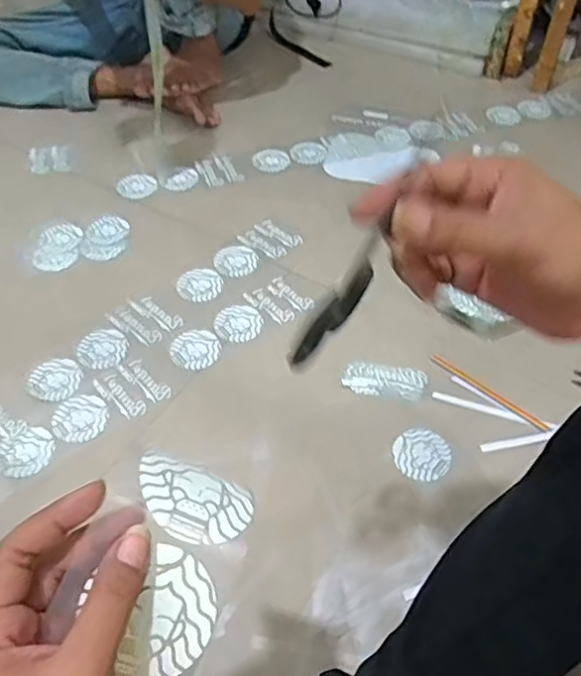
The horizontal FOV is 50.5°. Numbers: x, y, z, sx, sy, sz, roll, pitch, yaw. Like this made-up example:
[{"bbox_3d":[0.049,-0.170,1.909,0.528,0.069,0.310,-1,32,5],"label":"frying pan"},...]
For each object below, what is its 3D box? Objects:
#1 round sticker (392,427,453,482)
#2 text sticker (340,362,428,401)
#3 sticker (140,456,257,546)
[{"bbox_3d":[0.158,0.139,0.740,0.066,0.005,0.068,0,51,0],"label":"round sticker"},{"bbox_3d":[0.123,0.055,0.804,0.107,0.005,0.049,6,55,5],"label":"text sticker"},{"bbox_3d":[-0.054,0.088,0.340,0.065,0.007,0.049,36,33,1],"label":"sticker"}]

